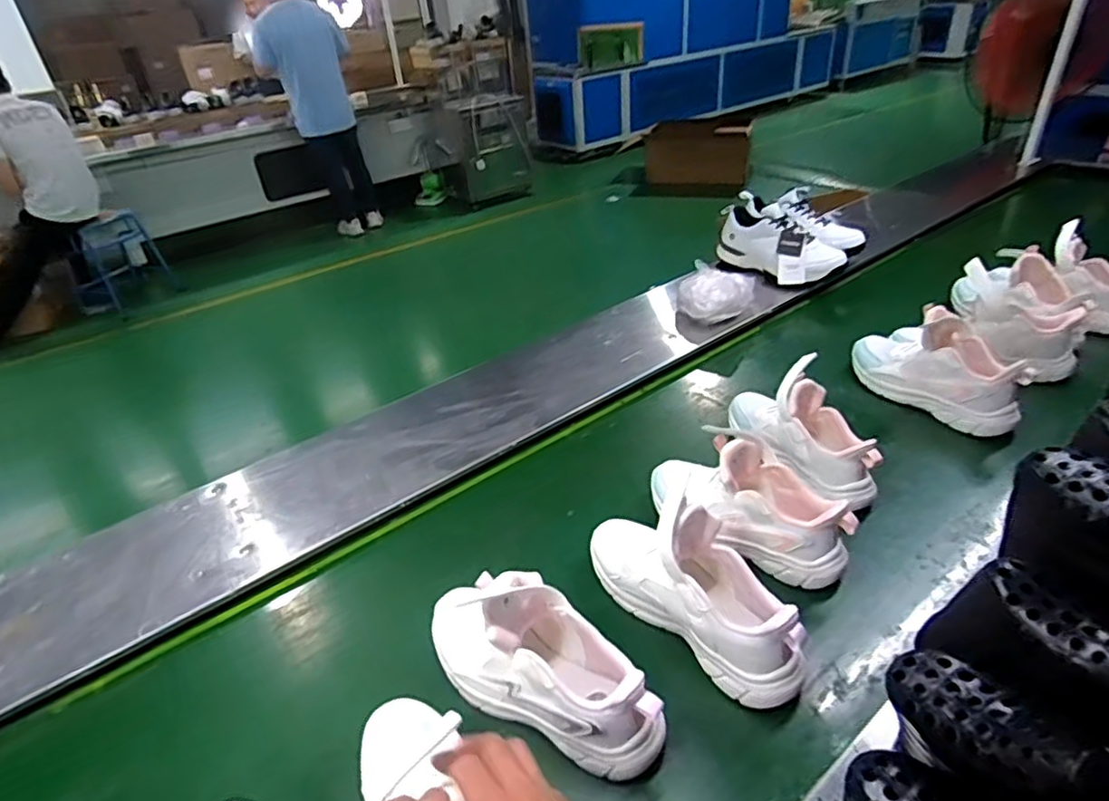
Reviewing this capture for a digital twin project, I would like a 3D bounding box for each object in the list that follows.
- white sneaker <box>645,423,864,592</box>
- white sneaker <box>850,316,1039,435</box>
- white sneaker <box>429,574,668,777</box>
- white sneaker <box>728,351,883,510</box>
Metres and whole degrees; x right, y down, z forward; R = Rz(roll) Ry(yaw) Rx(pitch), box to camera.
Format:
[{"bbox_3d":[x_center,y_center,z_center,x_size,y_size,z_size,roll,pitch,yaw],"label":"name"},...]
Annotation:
[{"bbox_3d":[0.231,0.118,0.761,0.253,0.134,0.089,18,40,35],"label":"white sneaker"},{"bbox_3d":[0.595,-0.054,0.981,0.113,0.114,0.272,-18,33,-16],"label":"white sneaker"},{"bbox_3d":[-0.018,0.252,0.609,0.263,0.149,0.095,12,37,29],"label":"white sneaker"},{"bbox_3d":[0.343,0.034,0.877,0.084,0.143,0.255,-16,33,-14],"label":"white sneaker"}]

